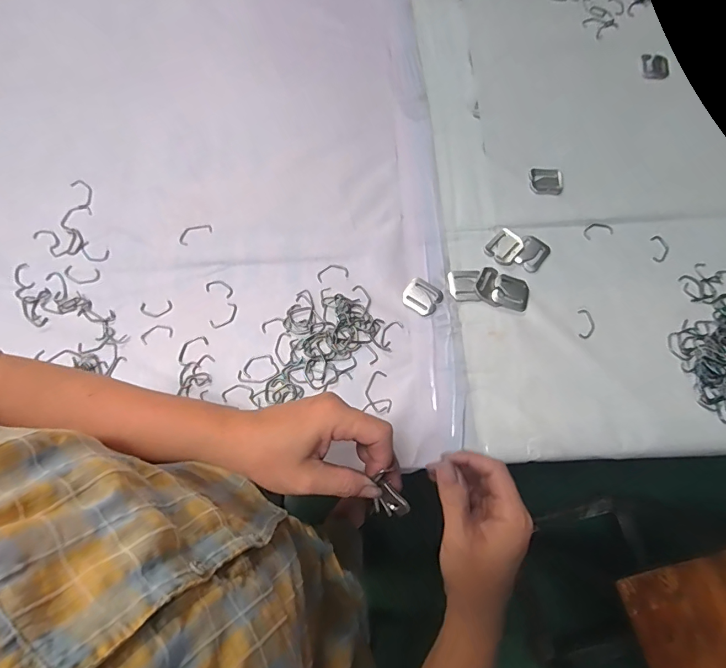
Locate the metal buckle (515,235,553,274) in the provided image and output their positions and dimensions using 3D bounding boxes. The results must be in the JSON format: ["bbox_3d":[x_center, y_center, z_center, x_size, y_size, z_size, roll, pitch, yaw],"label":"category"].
[{"bbox_3d":[0.193,-0.092,0.495,0.034,0.004,0.043,41,78,12],"label":"metal buckle"}]

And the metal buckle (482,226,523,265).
[{"bbox_3d":[0.163,-0.100,0.497,0.042,0.004,0.034,-43,77,-11],"label":"metal buckle"}]

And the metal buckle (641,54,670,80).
[{"bbox_3d":[0.389,-0.355,0.579,0.033,0.006,0.041,5,73,2],"label":"metal buckle"}]

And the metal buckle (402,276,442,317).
[{"bbox_3d":[0.066,-0.041,0.481,0.040,0.004,0.037,31,76,10],"label":"metal buckle"}]

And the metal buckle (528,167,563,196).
[{"bbox_3d":[0.221,-0.185,0.524,0.039,0.004,0.037,4,73,2],"label":"metal buckle"}]

